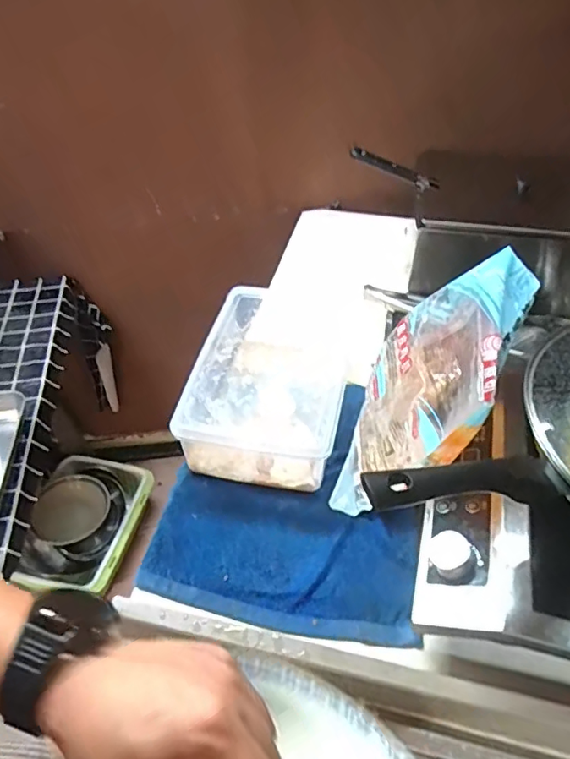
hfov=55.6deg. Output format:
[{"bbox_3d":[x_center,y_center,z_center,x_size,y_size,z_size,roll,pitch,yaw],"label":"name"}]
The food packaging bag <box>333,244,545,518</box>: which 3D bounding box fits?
[{"bbox_3d":[0.162,0.007,0.626,0.085,0.255,0.248,34,54,-22],"label":"food packaging bag"}]

